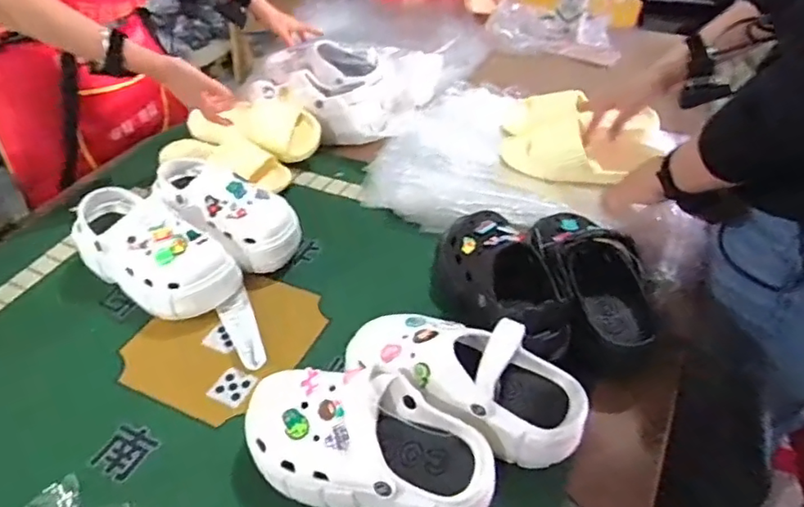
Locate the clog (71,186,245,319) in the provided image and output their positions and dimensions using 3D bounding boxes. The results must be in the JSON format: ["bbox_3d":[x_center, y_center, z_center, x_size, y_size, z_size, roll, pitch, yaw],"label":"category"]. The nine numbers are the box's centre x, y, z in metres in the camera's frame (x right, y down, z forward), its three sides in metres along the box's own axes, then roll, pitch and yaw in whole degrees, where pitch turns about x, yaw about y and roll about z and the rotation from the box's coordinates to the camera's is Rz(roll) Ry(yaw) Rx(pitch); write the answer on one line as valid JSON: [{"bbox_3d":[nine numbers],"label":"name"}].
[{"bbox_3d":[-0.331,-0.002,0.750,0.238,0.094,0.103,28,48,14],"label":"clog"}]

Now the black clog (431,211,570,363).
[{"bbox_3d":[0.108,0.033,0.692,0.112,0.095,0.218,-11,41,-10],"label":"black clog"}]

